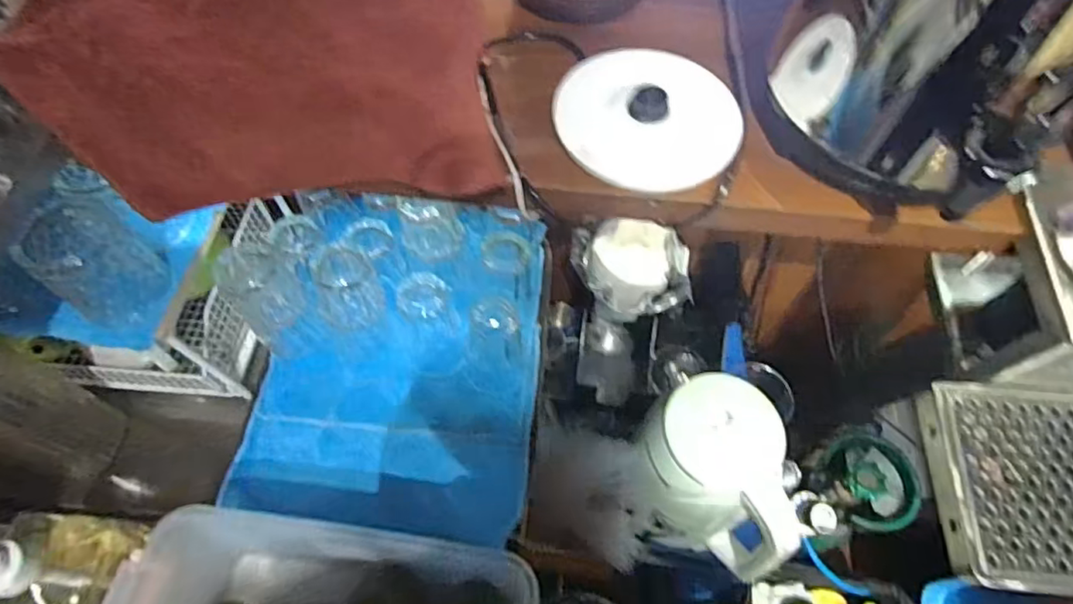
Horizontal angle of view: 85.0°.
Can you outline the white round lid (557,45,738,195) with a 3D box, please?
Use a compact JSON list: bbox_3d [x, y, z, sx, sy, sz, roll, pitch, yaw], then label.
[{"bbox_3d":[0.098,-0.163,0.514,0.157,0.030,0.139,1,60,1],"label":"white round lid"}]

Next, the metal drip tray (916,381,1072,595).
[{"bbox_3d":[0.450,0.150,0.474,0.232,0.024,0.157,4,60,2],"label":"metal drip tray"}]

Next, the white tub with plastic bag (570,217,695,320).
[{"bbox_3d":[0.130,-0.045,0.819,0.152,0.081,0.142,0,60,0],"label":"white tub with plastic bag"}]

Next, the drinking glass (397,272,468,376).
[{"bbox_3d":[-0.132,0.027,0.723,0.076,0.137,0.088,-16,61,-9],"label":"drinking glass"}]

